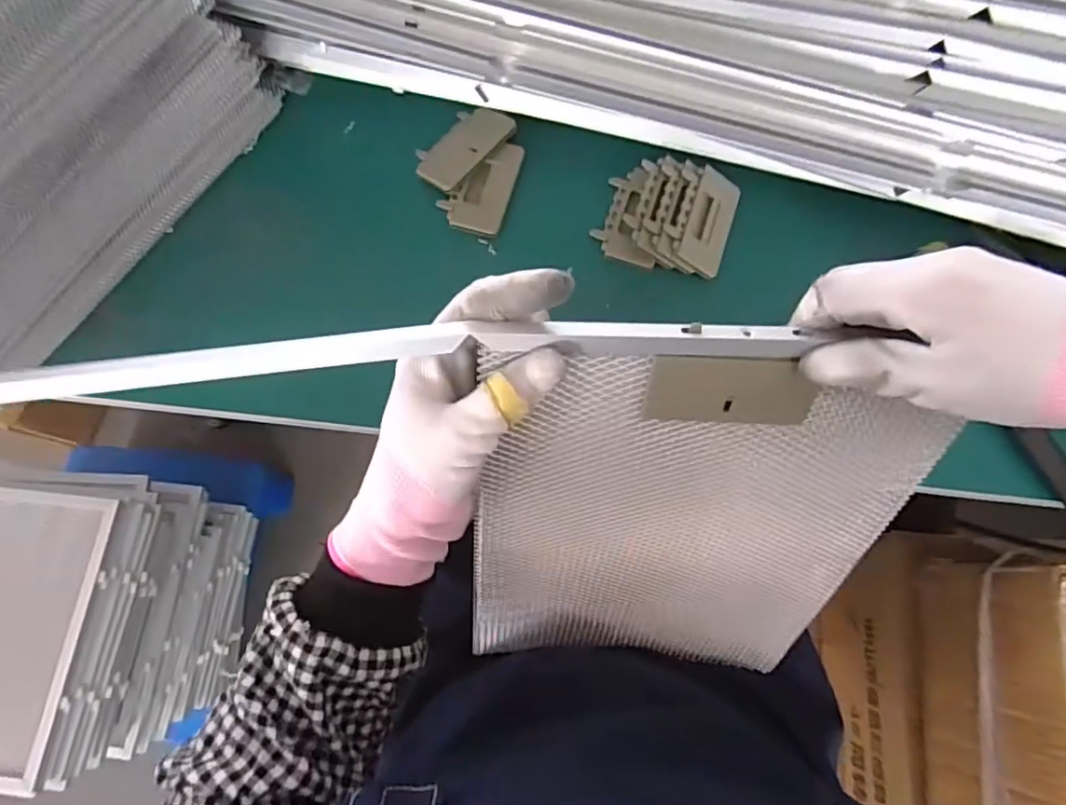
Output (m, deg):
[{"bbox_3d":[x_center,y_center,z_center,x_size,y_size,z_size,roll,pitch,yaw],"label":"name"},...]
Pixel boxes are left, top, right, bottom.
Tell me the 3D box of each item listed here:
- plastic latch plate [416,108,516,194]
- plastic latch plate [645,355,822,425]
[{"bbox_3d":[-0.061,-0.222,0.519,0.052,0.011,0.087,42,80,9],"label":"plastic latch plate"},{"bbox_3d":[0.102,-0.005,0.303,0.086,0.043,0.005,-1,37,-2],"label":"plastic latch plate"}]

